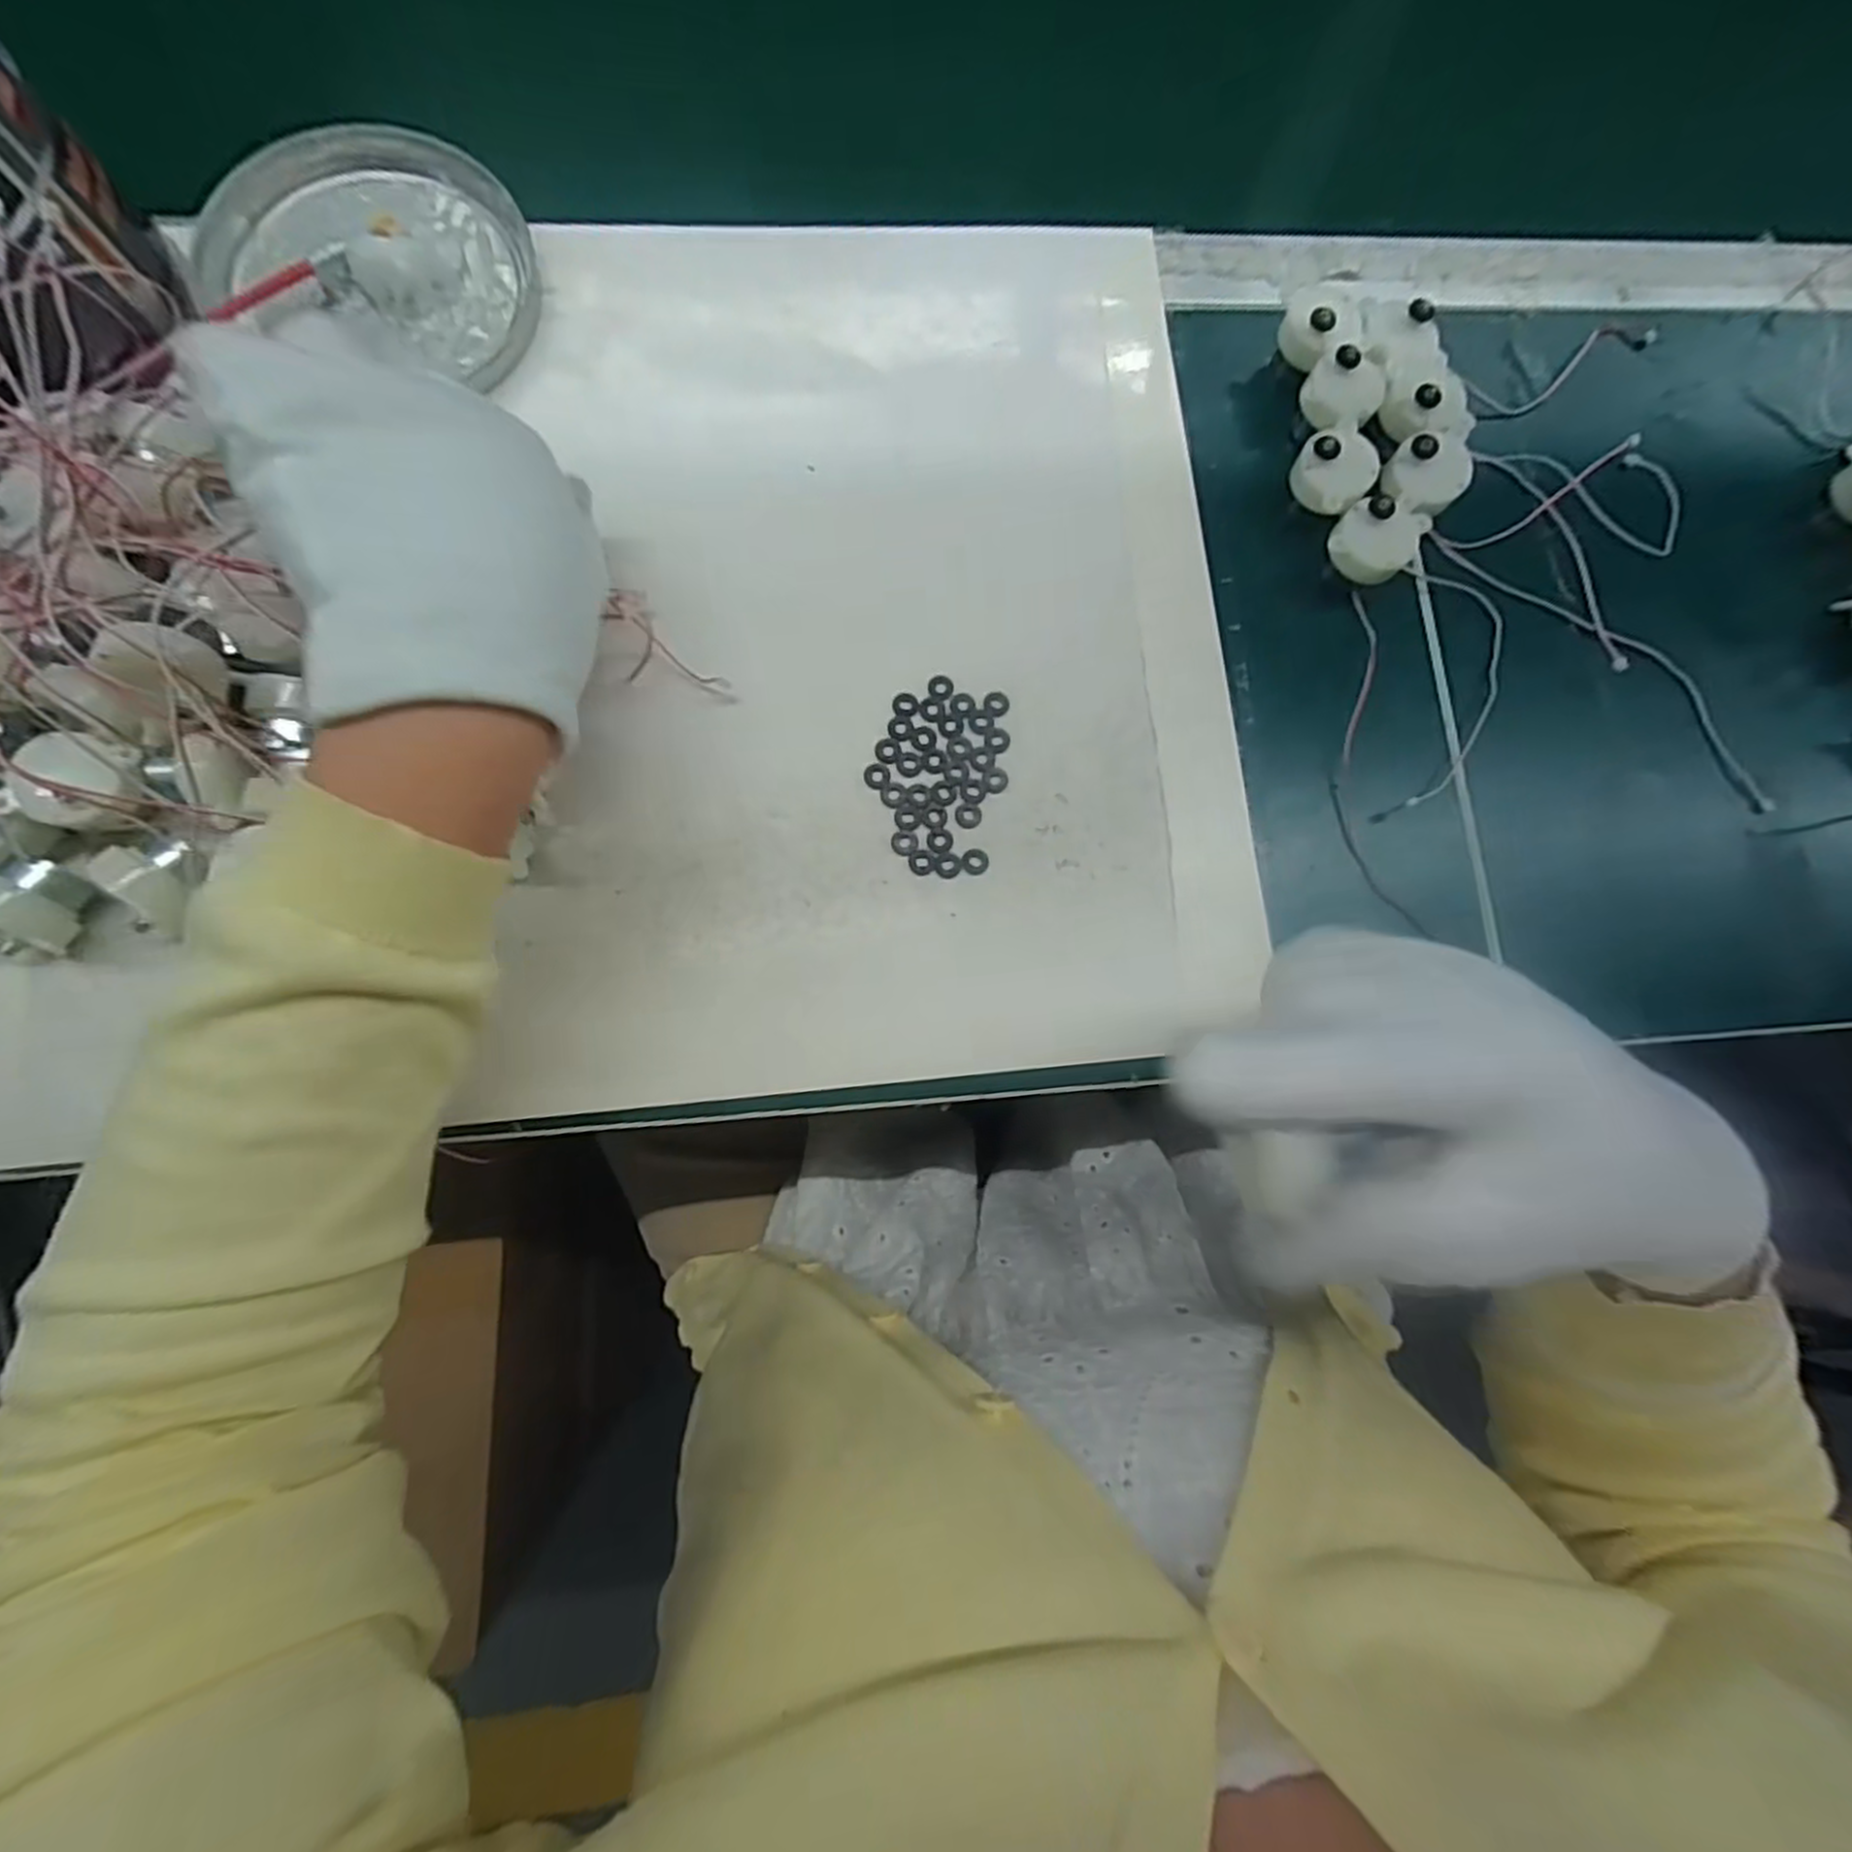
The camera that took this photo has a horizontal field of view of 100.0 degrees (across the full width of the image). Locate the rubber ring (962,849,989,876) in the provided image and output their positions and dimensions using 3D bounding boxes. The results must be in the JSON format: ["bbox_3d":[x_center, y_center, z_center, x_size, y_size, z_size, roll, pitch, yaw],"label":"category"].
[{"bbox_3d":[0.020,-0.025,0.306,0.011,0.004,0.011,1,81,-4],"label":"rubber ring"}]

